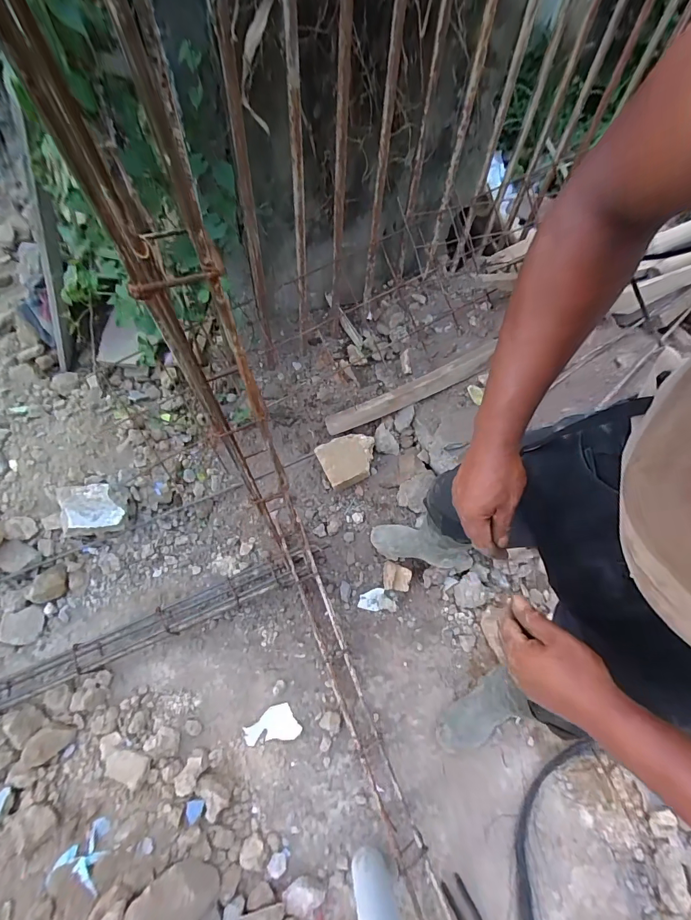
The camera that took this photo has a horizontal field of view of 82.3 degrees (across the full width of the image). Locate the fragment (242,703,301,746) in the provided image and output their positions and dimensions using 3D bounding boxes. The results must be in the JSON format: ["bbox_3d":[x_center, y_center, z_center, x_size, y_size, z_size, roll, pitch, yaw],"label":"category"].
[{"bbox_3d":[-0.191,0.693,1.039,0.142,0.009,0.080,-5,60,-6],"label":"fragment"}]

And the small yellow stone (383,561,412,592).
[{"bbox_3d":[0.158,0.355,1.205,0.085,0.057,0.079,8,60,2],"label":"small yellow stone"}]

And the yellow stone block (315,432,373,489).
[{"bbox_3d":[0.012,-0.001,1.339,0.191,0.089,0.155,-18,62,-13],"label":"yellow stone block"}]

